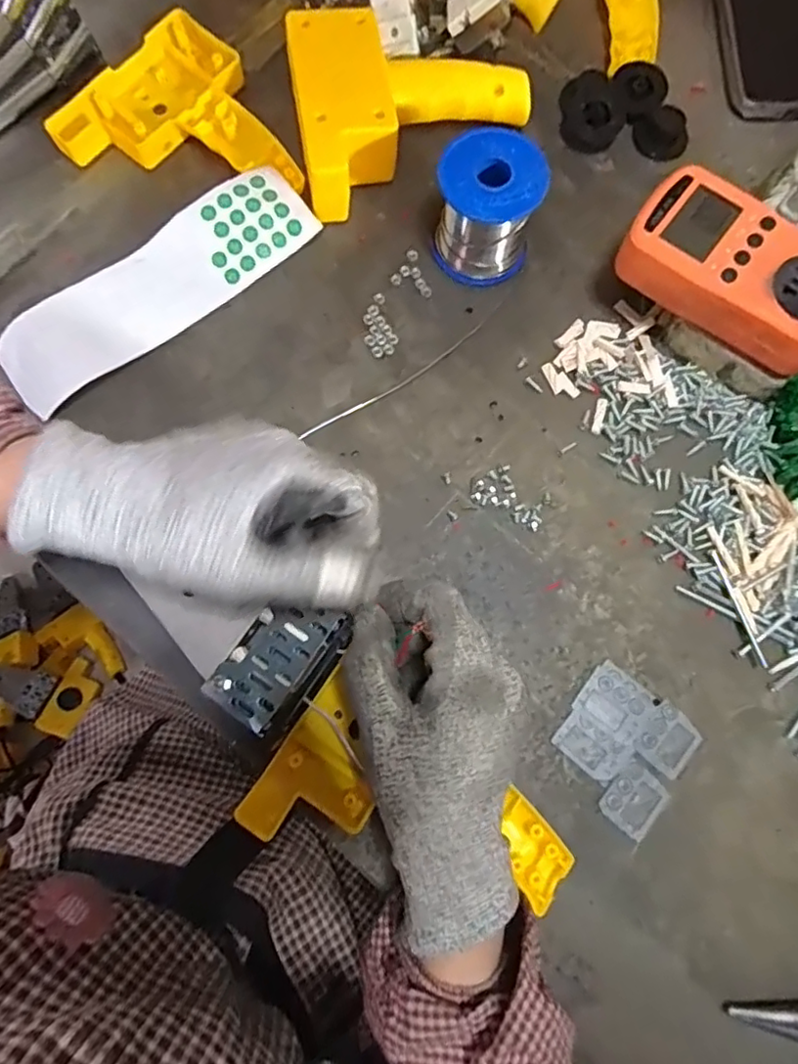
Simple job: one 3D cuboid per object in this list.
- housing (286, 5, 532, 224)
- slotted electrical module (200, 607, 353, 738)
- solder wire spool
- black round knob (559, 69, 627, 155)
[{"bbox_3d":[-0.007,-0.300,0.394,0.167,0.043,0.117,-29,81,-5],"label":"housing"},{"bbox_3d":[-0.063,0.067,0.309,0.048,0.021,0.072,36,82,6],"label":"slotted electrical module"},{"bbox_3d":[0.055,-0.201,0.363,0.061,0.062,0.055,13,80,2],"label":"solder wire spool"},{"bbox_3d":[0.137,-0.298,0.414,0.039,0.018,0.053,2,80,0],"label":"black round knob"}]

